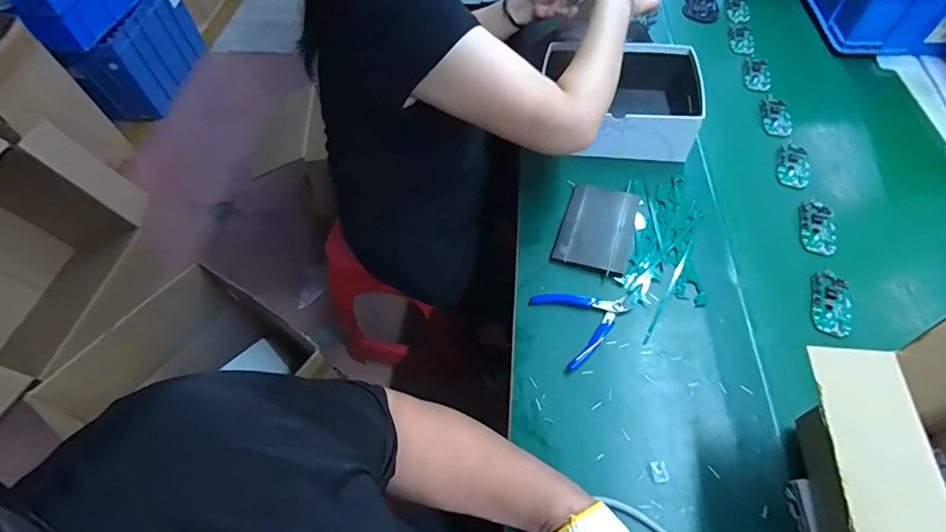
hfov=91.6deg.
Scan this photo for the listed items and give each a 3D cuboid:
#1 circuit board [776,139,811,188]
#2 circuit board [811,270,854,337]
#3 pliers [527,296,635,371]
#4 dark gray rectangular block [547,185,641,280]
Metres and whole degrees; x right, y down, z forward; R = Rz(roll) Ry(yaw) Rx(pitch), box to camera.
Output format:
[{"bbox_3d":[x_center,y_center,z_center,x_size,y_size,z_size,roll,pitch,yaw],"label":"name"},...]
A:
[{"bbox_3d":[0.517,-0.165,0.741,0.046,0.004,0.106,18,59,14],"label":"circuit board"},{"bbox_3d":[0.467,0.047,0.600,0.044,0.004,0.097,17,59,13],"label":"circuit board"},{"bbox_3d":[0.152,0.067,0.599,0.120,0.011,0.108,-20,58,-10],"label":"pliers"},{"bbox_3d":[0.183,-0.056,0.673,0.103,0.011,0.147,16,59,12],"label":"dark gray rectangular block"}]

